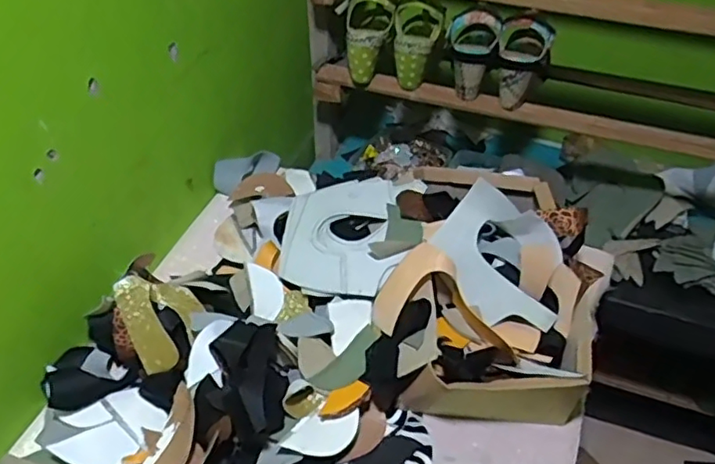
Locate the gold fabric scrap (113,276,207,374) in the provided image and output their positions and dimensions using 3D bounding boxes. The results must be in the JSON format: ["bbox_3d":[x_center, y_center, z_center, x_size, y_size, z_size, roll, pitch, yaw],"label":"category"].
[{"bbox_3d":[-0.226,0.103,0.717,0.083,0.070,0.096,-19,49,-20],"label":"gold fabric scrap"}]

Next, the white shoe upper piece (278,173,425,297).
[{"bbox_3d":[-0.020,-0.005,0.832,0.185,0.025,0.192,5,54,22],"label":"white shoe upper piece"}]

